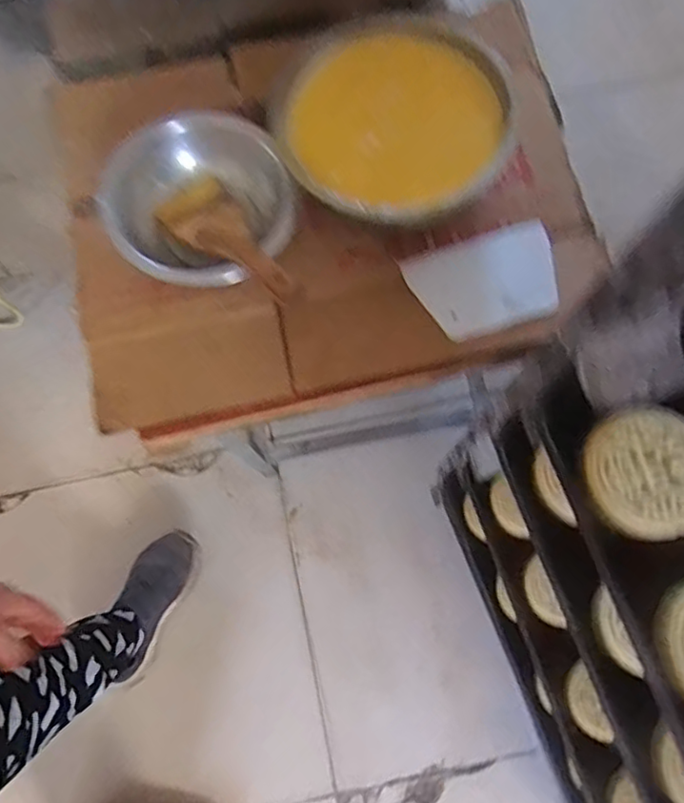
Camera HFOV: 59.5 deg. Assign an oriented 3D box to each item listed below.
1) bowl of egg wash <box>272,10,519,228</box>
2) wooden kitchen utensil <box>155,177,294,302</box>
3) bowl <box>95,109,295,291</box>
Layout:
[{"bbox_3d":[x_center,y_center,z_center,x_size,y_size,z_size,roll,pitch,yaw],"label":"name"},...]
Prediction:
[{"bbox_3d":[0.053,-0.277,0.593,0.222,0.064,0.205,-1,75,2],"label":"bowl of egg wash"},{"bbox_3d":[-0.104,-0.152,0.569,0.072,0.042,0.194,-40,52,-9],"label":"wooden kitchen utensil"},{"bbox_3d":[-0.135,-0.194,0.584,0.178,0.048,0.174,-1,75,2],"label":"bowl"}]

